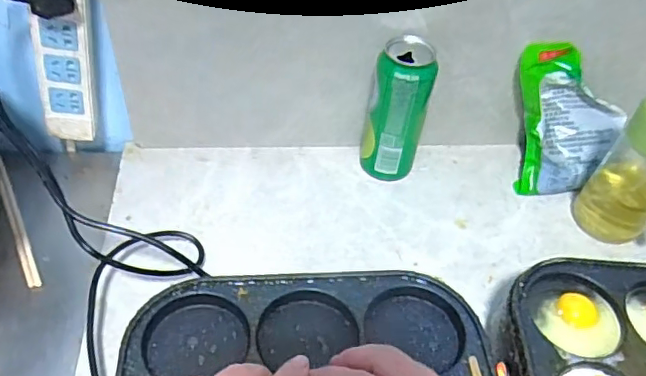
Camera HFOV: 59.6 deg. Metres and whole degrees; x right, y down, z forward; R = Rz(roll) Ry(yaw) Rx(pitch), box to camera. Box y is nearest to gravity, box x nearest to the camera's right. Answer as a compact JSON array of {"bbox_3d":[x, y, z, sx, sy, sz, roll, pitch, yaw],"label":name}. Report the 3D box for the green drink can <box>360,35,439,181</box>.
[{"bbox_3d":[0.085,-0.082,0.645,0.072,0.177,0.057,12,48,5],"label":"green drink can"}]

